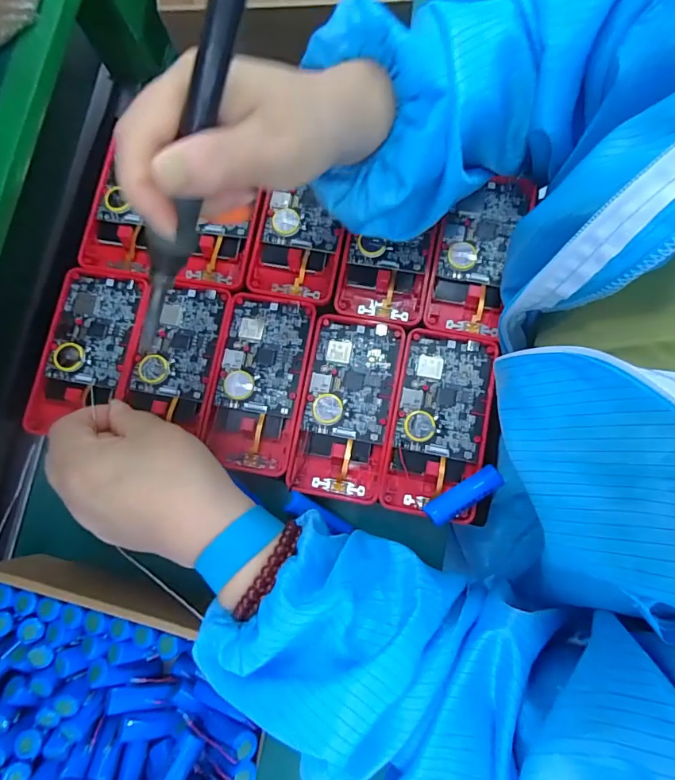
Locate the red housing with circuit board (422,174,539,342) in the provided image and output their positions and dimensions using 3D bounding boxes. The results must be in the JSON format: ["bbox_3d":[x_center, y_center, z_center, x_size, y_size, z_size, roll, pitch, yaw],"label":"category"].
[{"bbox_3d":[0.099,-0.096,0.324,0.055,0.012,0.122,17,81,7],"label":"red housing with circuit board"}]

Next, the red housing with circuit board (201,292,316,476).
[{"bbox_3d":[-0.055,-0.006,0.319,0.061,0.016,0.119,10,80,6],"label":"red housing with circuit board"}]

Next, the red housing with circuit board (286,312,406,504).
[{"bbox_3d":[0.006,0.011,0.311,0.060,0.014,0.121,10,81,6],"label":"red housing with circuit board"}]

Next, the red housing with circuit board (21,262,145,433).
[{"bbox_3d":[-0.179,-0.028,0.327,0.062,0.012,0.118,9,77,2],"label":"red housing with circuit board"}]

